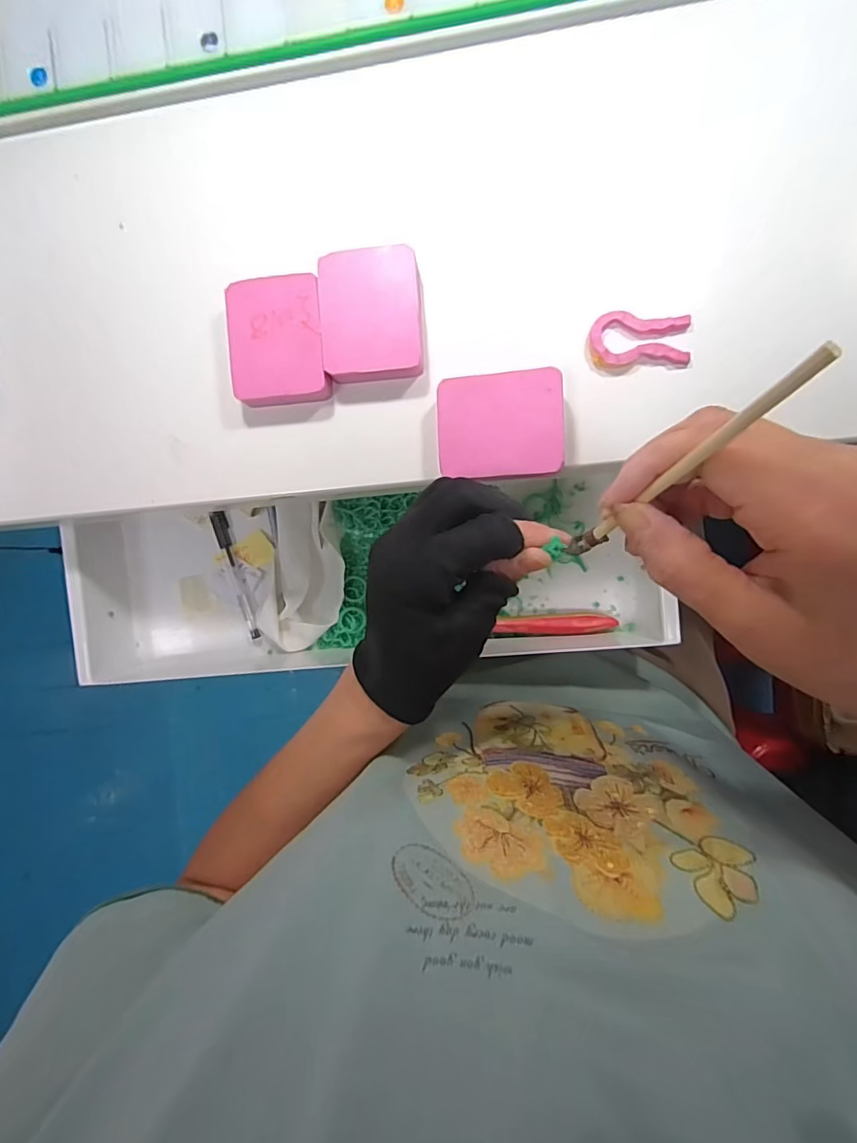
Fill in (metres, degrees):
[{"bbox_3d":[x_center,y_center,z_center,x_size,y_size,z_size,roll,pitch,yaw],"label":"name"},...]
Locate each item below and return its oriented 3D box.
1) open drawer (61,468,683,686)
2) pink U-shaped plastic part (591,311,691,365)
[{"bbox_3d":[-0.050,0.005,0.410,0.458,0.077,0.192,-5,92,6],"label":"open drawer"},{"bbox_3d":[0.123,-0.134,0.295,0.054,0.006,0.029,2,91,7],"label":"pink U-shaped plastic part"}]

